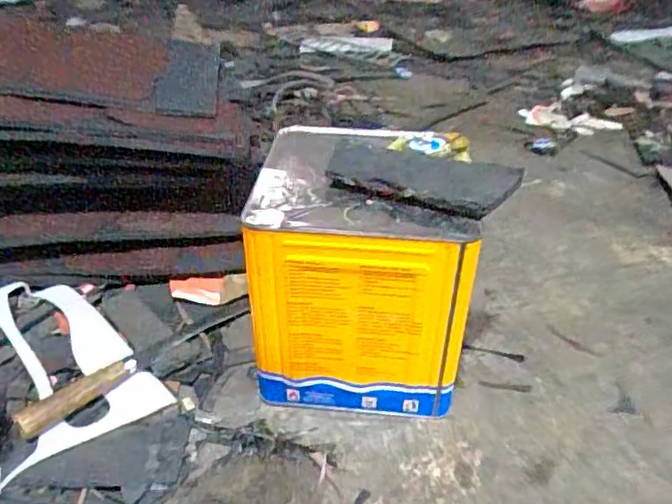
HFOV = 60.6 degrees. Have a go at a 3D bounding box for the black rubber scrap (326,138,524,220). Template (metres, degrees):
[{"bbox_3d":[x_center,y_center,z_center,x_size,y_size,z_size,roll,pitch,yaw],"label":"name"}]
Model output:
[{"bbox_3d":[0.082,-0.081,0.605,0.203,0.014,0.080,15,56,20],"label":"black rubber scrap"}]

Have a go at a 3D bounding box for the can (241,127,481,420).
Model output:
[{"bbox_3d":[0.032,0.016,0.708,0.237,0.264,0.244,4,38,5],"label":"can"}]

